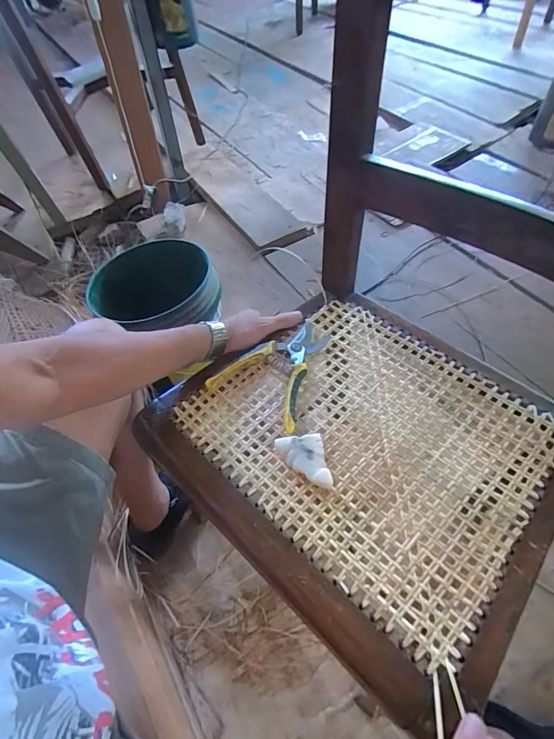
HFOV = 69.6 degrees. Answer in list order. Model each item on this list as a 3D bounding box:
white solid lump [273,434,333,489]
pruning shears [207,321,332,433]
[{"bbox_3d":[0.032,0.113,0.486,0.057,0.023,0.066,-11,56,-3],"label":"white solid lump"},{"bbox_3d":[0.007,-0.009,0.571,0.132,0.021,0.174,27,62,21],"label":"pruning shears"}]

